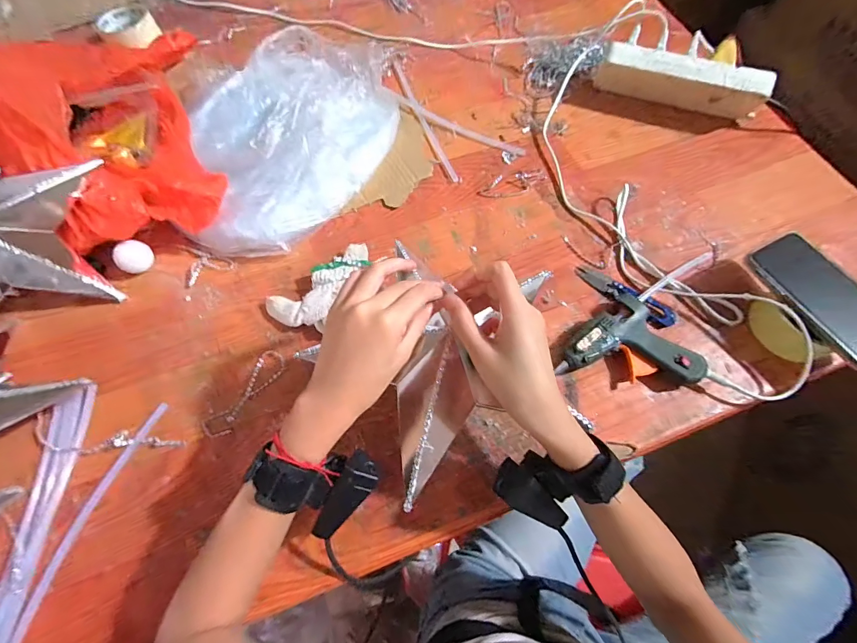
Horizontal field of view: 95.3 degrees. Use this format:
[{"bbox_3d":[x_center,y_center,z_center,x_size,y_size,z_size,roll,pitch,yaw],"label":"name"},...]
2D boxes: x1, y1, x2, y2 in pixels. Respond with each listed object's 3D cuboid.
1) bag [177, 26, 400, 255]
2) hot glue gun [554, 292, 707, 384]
[{"bbox_3d":[-0.194,-0.302,0.552,0.292,0.074,0.449,-5,67,-3],"label":"bag"},{"bbox_3d":[0.217,0.016,0.430,0.144,0.033,0.095,4,67,1],"label":"hot glue gun"}]

